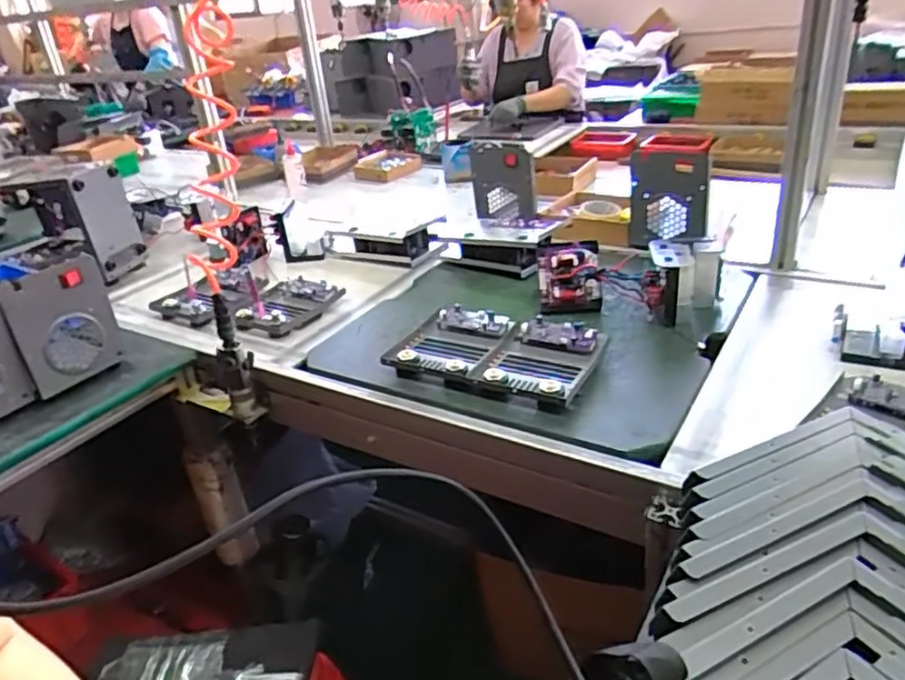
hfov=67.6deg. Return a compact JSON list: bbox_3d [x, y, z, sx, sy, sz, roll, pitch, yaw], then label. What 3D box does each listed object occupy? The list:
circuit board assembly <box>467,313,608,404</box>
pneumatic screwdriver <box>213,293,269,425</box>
[{"bbox_3d":[0.124,0.028,0.981,0.151,0.044,0.167,10,32,28],"label":"circuit board assembly"},{"bbox_3d":[-0.345,0.038,1.076,0.044,0.218,0.041,16,36,37],"label":"pneumatic screwdriver"}]

